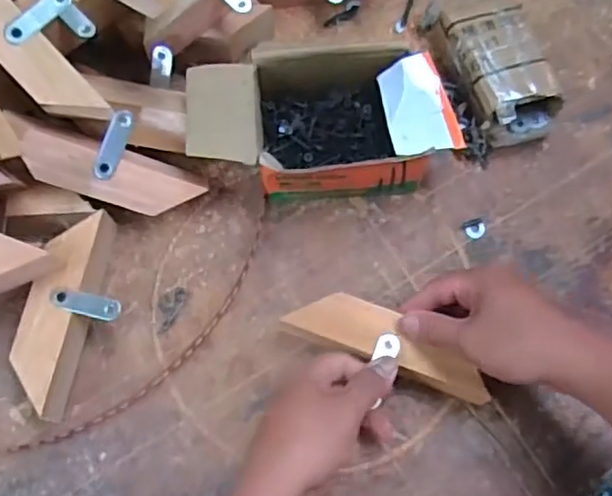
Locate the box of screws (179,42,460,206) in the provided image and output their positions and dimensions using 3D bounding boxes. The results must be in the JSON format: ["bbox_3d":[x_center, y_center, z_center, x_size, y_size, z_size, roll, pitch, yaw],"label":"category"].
[{"bbox_3d":[0.012,-0.101,0.534,0.202,0.077,0.103,-2,71,1],"label":"box of screws"}]

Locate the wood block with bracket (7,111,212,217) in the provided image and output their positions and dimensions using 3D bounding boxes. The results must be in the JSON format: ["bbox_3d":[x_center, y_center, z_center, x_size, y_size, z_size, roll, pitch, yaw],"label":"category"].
[{"bbox_3d":[-0.155,-0.067,0.517,0.162,0.034,0.061,18,104,-18],"label":"wood block with bracket"}]

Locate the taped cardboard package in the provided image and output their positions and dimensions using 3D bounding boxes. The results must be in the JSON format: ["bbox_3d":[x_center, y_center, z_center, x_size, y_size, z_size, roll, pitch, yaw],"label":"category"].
[{"bbox_3d":[0.169,-0.153,0.564,0.074,0.049,0.125,-14,72,-3],"label":"taped cardboard package"}]

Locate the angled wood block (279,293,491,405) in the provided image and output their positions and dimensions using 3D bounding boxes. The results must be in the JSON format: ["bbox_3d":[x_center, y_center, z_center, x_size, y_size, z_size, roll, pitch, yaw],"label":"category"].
[{"bbox_3d":[0.060,0.068,0.472,0.149,0.015,0.043,23,73,15],"label":"angled wood block"}]

